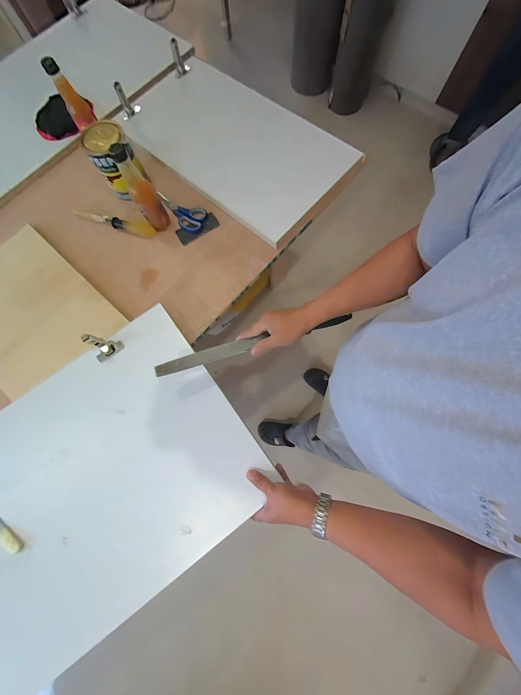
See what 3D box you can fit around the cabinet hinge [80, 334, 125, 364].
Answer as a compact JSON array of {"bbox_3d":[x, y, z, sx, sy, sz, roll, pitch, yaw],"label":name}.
[{"bbox_3d":[-0.332,-0.004,0.495,0.059,0.065,0.033,-37,77,-8],"label":"cabinet hinge"}]

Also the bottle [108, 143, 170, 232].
[{"bbox_3d":[-0.268,-0.352,0.552,0.051,0.187,0.049,0,75,2],"label":"bottle"}]

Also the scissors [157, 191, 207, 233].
[{"bbox_3d":[-0.212,-0.360,0.638,0.155,0.020,0.071,35,79,10],"label":"scissors"}]

